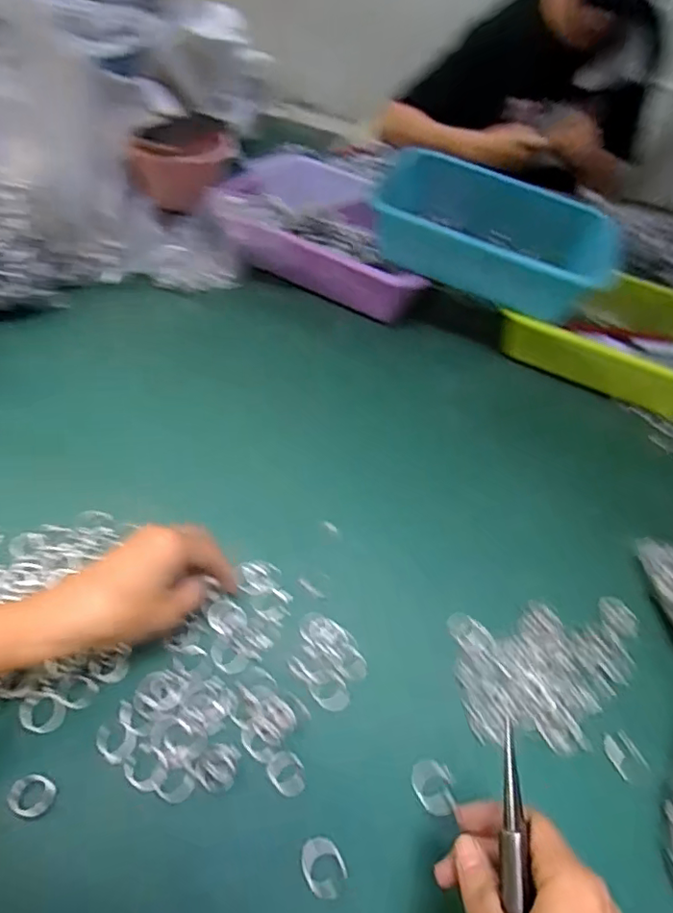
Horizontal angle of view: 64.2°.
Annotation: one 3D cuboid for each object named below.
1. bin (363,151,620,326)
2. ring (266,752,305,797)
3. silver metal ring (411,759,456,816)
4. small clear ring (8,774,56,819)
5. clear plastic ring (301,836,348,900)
[{"bbox_3d":[0.178,-0.255,0.629,0.270,0.089,0.194,20,49,8],"label":"bin"},{"bbox_3d":[-0.030,0.196,0.330,0.020,0.004,0.025,-30,61,-30],"label":"ring"},{"bbox_3d":[0.060,0.206,0.336,0.025,0.005,0.029,4,55,-3],"label":"silver metal ring"},{"bbox_3d":[-0.175,0.196,0.309,0.023,0.009,0.021,5,49,-6],"label":"small clear ring"},{"bbox_3d":[-0.007,0.230,0.300,0.022,0.004,0.029,-16,54,-22],"label":"clear plastic ring"}]

